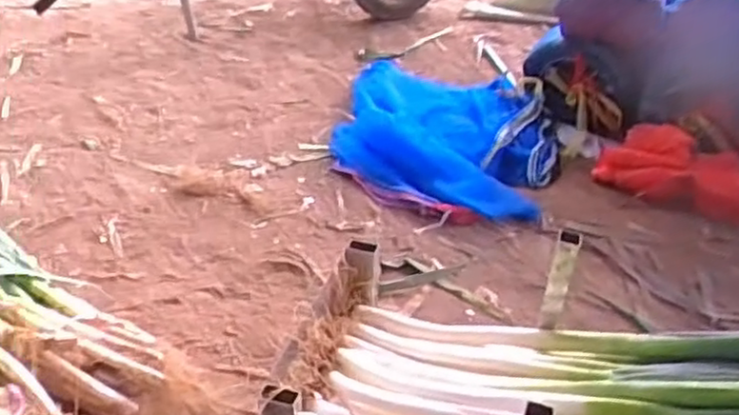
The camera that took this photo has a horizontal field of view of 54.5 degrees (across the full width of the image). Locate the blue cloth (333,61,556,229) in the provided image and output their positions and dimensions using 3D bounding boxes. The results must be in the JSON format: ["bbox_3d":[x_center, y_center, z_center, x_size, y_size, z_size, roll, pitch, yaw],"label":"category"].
[{"bbox_3d":[0.176,-0.188,1.649,0.501,0.107,0.636,10,35,7],"label":"blue cloth"}]

